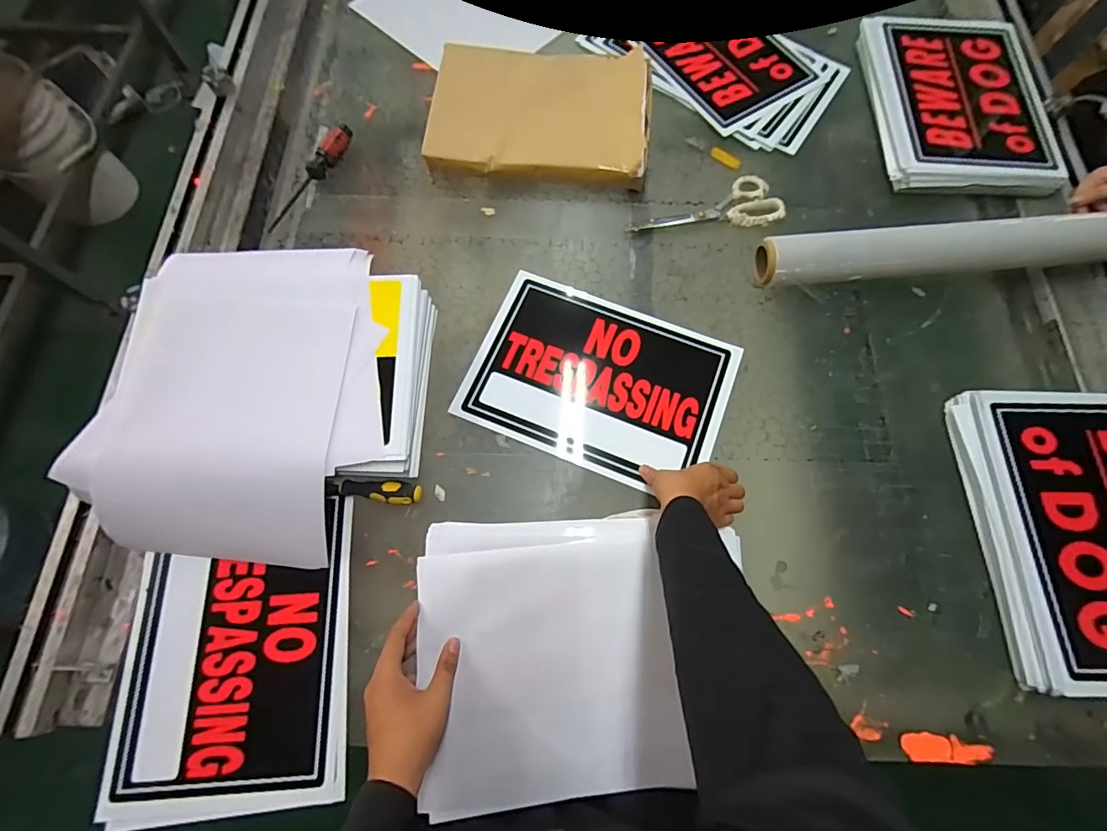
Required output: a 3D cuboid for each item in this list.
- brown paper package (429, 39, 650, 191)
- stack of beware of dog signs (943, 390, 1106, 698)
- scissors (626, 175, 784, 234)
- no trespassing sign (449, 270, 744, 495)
[{"bbox_3d":[-0.020,-0.508,0.799,0.358,0.053,0.264,6,71,1],"label":"brown paper package"},{"bbox_3d":[0.675,0.144,0.591,0.275,0.048,0.359,0,71,-1],"label":"stack of beware of dog signs"},{"bbox_3d":[0.239,-0.333,0.760,0.243,0.018,0.090,-6,71,-3],"label":"scissors"},{"bbox_3d":[0.067,-0.051,0.682,0.349,0.010,0.252,21,72,7],"label":"no trespassing sign"}]

